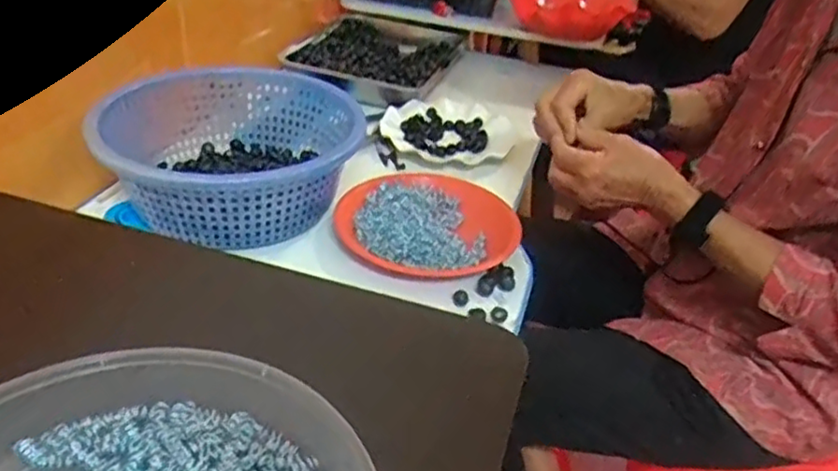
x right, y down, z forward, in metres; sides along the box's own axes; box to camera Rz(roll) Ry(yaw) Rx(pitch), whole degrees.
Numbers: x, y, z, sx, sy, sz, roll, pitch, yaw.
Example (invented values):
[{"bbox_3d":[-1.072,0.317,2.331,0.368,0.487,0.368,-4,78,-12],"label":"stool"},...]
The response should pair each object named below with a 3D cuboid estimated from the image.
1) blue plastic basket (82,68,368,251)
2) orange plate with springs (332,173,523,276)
[{"bbox_3d":[-0.196,-0.095,0.734,0.232,0.082,0.256,18,35,16],"label":"blue plastic basket"},{"bbox_3d":[0.009,-0.017,0.726,0.185,0.025,0.170,5,34,-3],"label":"orange plate with springs"}]

